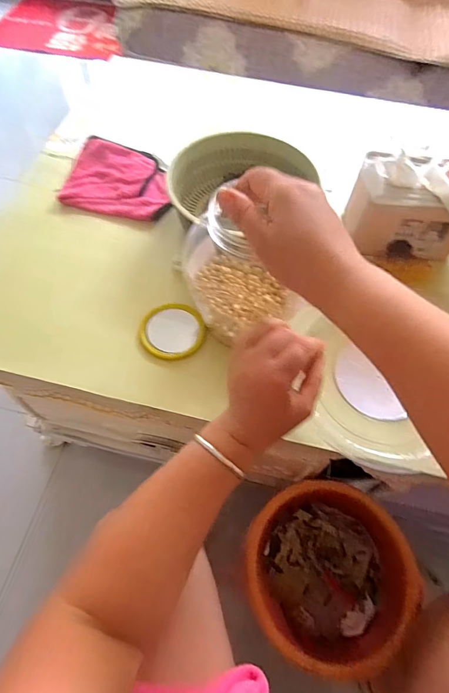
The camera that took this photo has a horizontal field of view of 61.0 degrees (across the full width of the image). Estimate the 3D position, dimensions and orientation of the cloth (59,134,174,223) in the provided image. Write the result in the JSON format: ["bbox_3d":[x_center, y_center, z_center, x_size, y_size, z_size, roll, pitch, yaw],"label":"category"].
[{"bbox_3d":[-0.170,-0.280,0.628,0.167,0.029,0.156,6,61,1],"label":"cloth"}]

